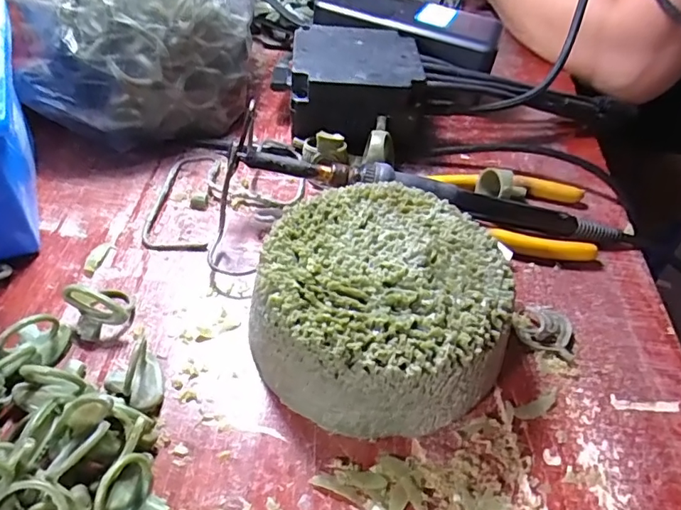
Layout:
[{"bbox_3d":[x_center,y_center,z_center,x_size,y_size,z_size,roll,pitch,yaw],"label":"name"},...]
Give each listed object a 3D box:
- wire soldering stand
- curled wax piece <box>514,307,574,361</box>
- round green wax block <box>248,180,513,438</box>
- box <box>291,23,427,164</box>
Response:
[{"bbox_3d":[-0.065,-0.039,0.273,0.078,0.038,0.092,16,46,9],"label":"wire soldering stand"},{"bbox_3d":[0.094,0.033,0.239,0.025,0.008,0.025,15,46,8],"label":"curled wax piece"},{"bbox_3d":[0.016,0.019,0.217,0.094,0.046,0.099,3,46,-3],"label":"round green wax block"},{"bbox_3d":[0.009,-0.107,0.328,0.076,0.041,0.081,2,46,-4],"label":"box"}]

